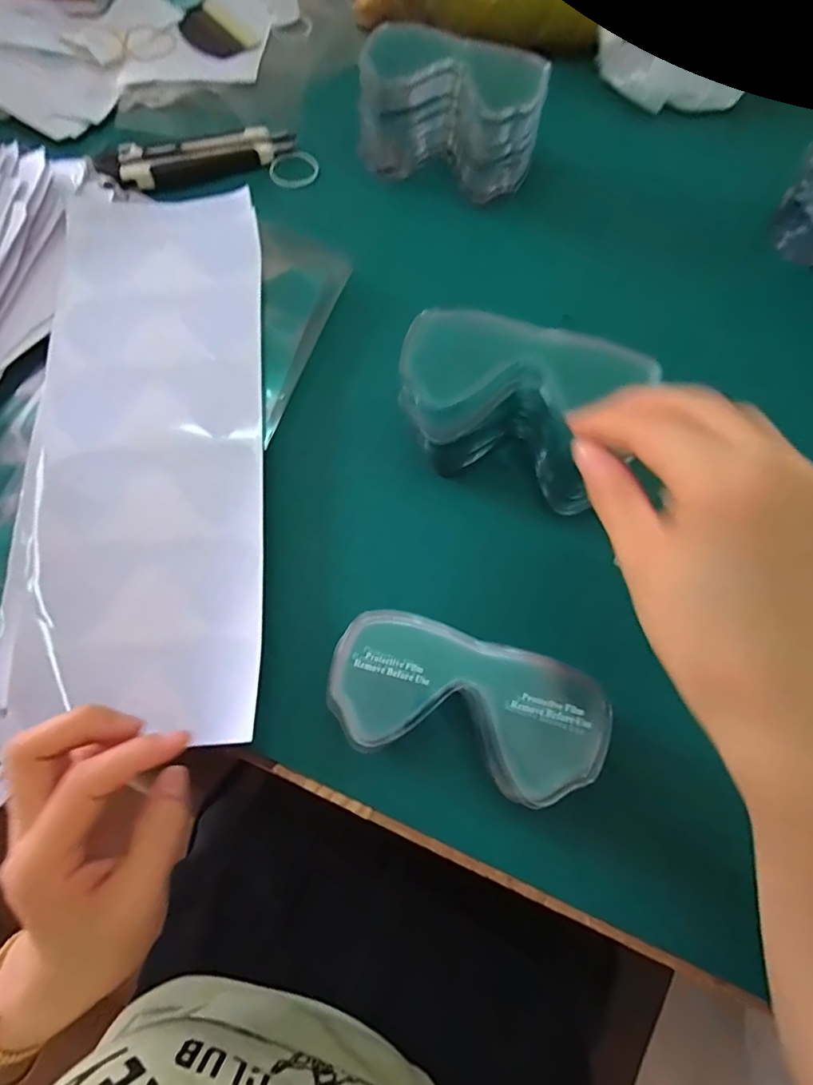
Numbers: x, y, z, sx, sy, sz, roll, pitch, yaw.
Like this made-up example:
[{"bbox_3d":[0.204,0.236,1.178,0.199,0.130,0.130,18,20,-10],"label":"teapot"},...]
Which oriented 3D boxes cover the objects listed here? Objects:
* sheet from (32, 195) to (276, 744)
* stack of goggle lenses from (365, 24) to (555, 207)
[{"bbox_3d":[-0.167,-0.083,0.353,0.141,0.011,0.401,-4,72,-2],"label":"sheet"},{"bbox_3d":[0.032,-0.331,0.412,0.140,0.066,0.077,22,74,9],"label":"stack of goggle lenses"}]

